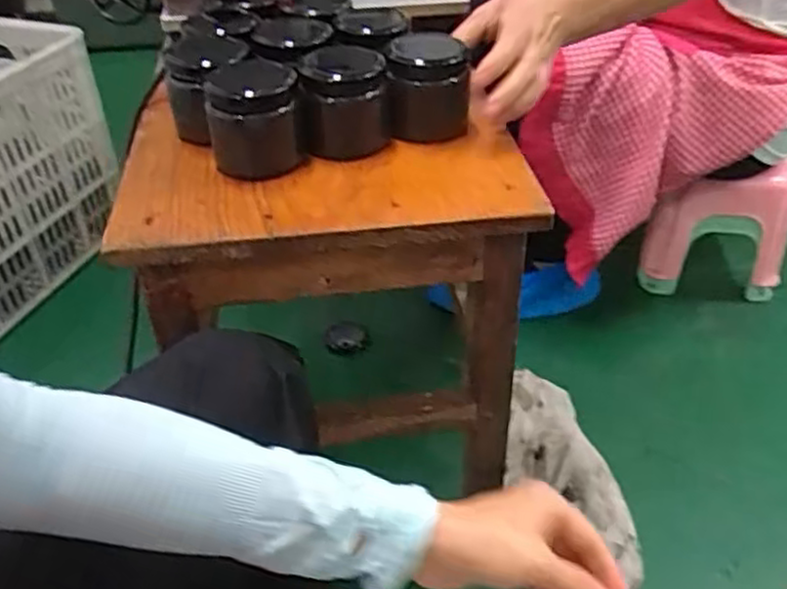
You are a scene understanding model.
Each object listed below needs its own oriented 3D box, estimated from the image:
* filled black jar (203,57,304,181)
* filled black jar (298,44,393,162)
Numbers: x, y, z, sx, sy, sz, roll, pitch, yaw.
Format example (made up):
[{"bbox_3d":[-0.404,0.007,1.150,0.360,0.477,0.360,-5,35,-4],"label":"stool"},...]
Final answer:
[{"bbox_3d":[-0.105,-0.131,0.543,0.063,0.071,0.065,-1,39,1],"label":"filled black jar"},{"bbox_3d":[-0.038,-0.146,0.559,0.066,0.065,0.066,-3,39,-1],"label":"filled black jar"}]

